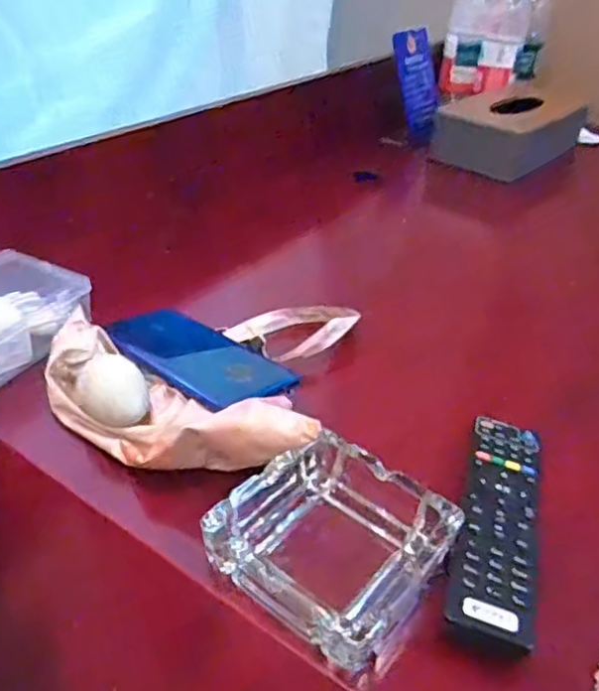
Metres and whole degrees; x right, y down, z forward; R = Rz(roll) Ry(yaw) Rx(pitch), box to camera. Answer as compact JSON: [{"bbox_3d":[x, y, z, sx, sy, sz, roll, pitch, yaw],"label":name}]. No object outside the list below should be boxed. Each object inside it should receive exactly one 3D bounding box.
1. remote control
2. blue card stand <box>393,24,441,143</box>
[{"bbox_3d":[0.115,0.097,0.372,0.042,0.013,0.174,14,36,13],"label":"remote control"},{"bbox_3d":[0.169,-0.365,0.922,0.046,0.151,0.034,6,30,39],"label":"blue card stand"}]

